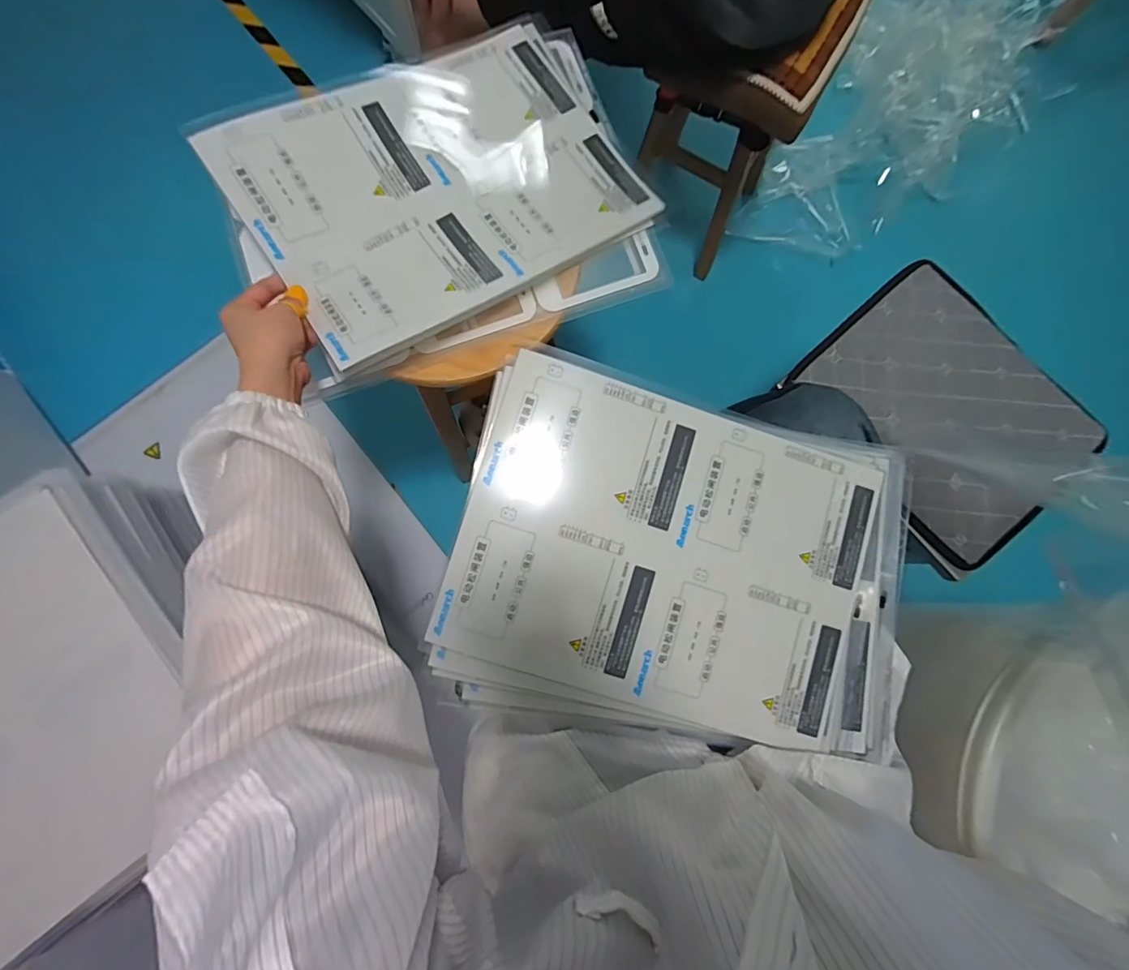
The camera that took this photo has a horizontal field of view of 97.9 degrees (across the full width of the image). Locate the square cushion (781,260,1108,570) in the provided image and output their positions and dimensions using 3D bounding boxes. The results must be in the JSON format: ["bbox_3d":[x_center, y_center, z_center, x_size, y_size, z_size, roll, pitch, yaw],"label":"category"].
[{"bbox_3d":[0.497,-0.103,0.633,0.256,0.039,0.336,-40,84,-2],"label":"square cushion"}]

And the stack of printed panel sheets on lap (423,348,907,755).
[{"bbox_3d":[0.108,0.073,0.451,0.407,0.009,0.311,16,84,-4],"label":"stack of printed panel sheets on lap"}]

